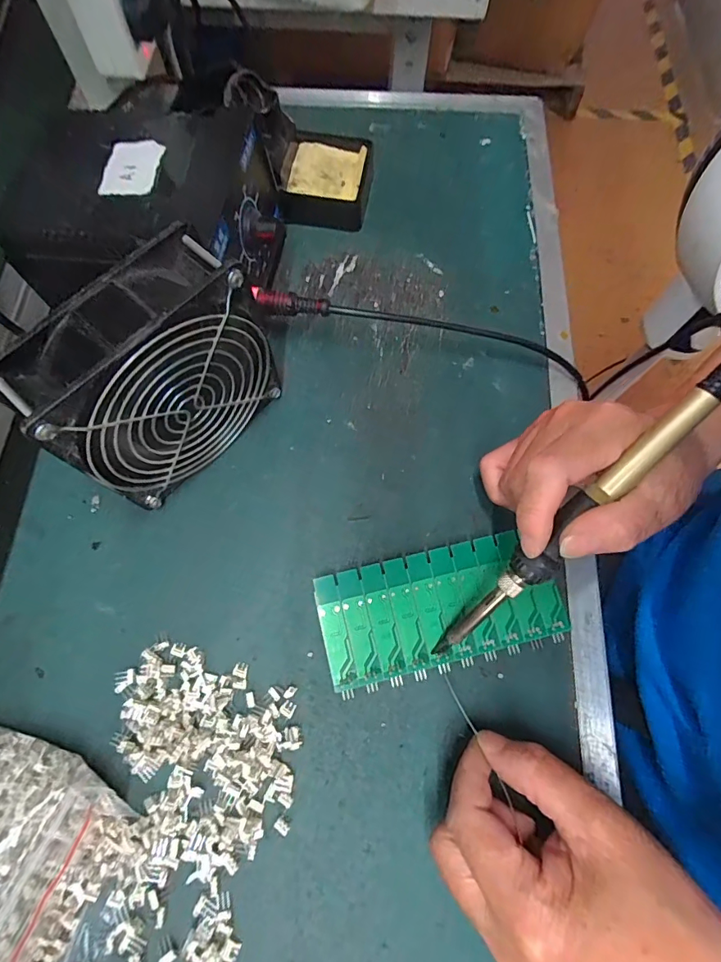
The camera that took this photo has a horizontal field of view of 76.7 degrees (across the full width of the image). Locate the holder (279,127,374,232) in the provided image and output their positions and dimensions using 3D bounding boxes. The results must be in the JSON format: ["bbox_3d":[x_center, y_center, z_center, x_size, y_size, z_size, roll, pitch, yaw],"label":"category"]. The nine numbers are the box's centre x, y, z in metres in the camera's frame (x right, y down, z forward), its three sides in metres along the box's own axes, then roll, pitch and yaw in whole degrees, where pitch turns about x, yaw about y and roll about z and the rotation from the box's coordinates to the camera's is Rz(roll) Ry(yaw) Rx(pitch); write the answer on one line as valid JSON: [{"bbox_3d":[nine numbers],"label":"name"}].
[{"bbox_3d":[-0.026,-0.240,0.365,0.067,0.027,0.073,4,71,0],"label":"holder"}]

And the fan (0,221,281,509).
[{"bbox_3d":[-0.107,-0.050,0.251,0.045,0.120,0.114,39,75,11],"label":"fan"}]

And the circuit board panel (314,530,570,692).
[{"bbox_3d":[0.047,0.073,0.268,0.135,0.013,0.062,-13,72,-5],"label":"circuit board panel"}]

